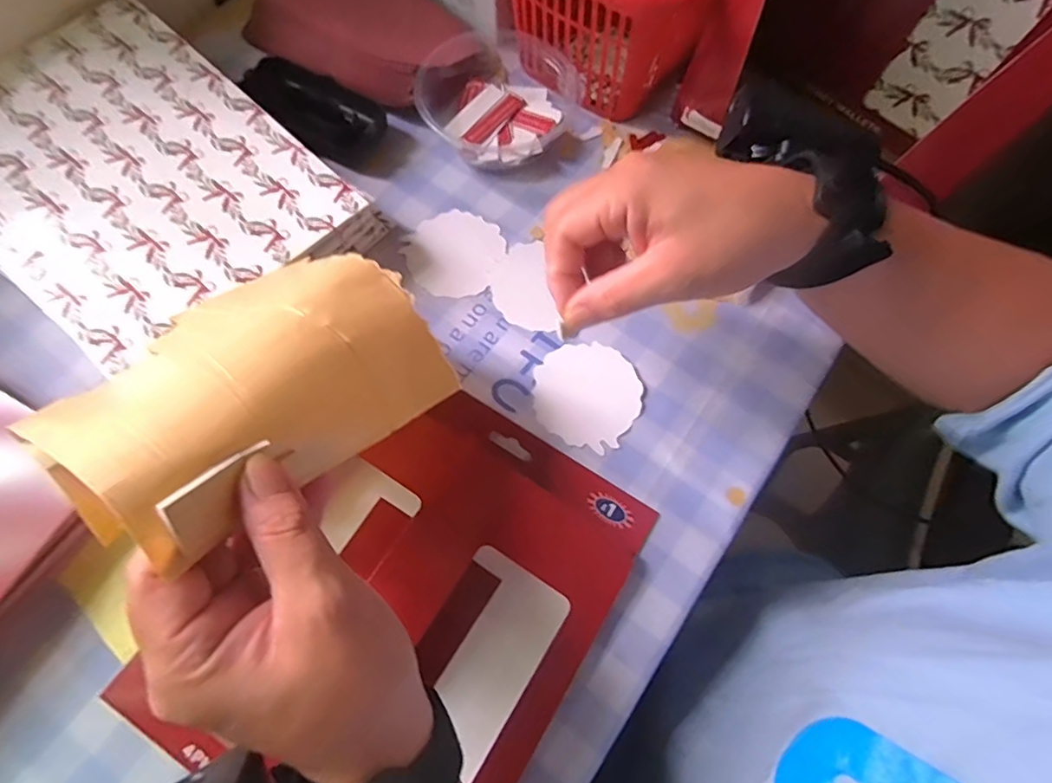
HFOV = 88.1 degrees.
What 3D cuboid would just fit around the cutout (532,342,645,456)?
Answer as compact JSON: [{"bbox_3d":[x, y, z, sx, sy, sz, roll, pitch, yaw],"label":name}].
[{"bbox_3d":[0.039,0.001,0.352,0.067,0.004,0.067,0,72,0],"label":"cutout"}]

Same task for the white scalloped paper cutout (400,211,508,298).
[{"bbox_3d":[-0.051,-0.099,0.387,0.065,0.005,0.066,1,69,-2],"label":"white scalloped paper cutout"}]

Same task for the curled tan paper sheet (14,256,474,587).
[{"bbox_3d":[-0.105,0.002,0.231,0.087,0.040,0.161,50,41,-7],"label":"curled tan paper sheet"}]

